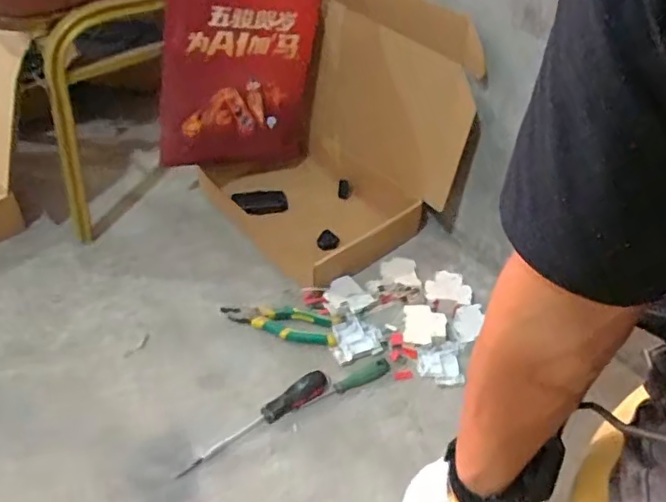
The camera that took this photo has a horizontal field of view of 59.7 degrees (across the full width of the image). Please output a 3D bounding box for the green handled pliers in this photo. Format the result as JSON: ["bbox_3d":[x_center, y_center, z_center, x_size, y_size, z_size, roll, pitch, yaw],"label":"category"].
[{"bbox_3d":[-0.089,0.114,0.960,0.195,0.023,0.059,13,44,9],"label":"green handled pliers"}]

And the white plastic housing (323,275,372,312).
[{"bbox_3d":[0.025,0.076,0.988,0.070,0.024,0.065,2,43,-2],"label":"white plastic housing"}]

